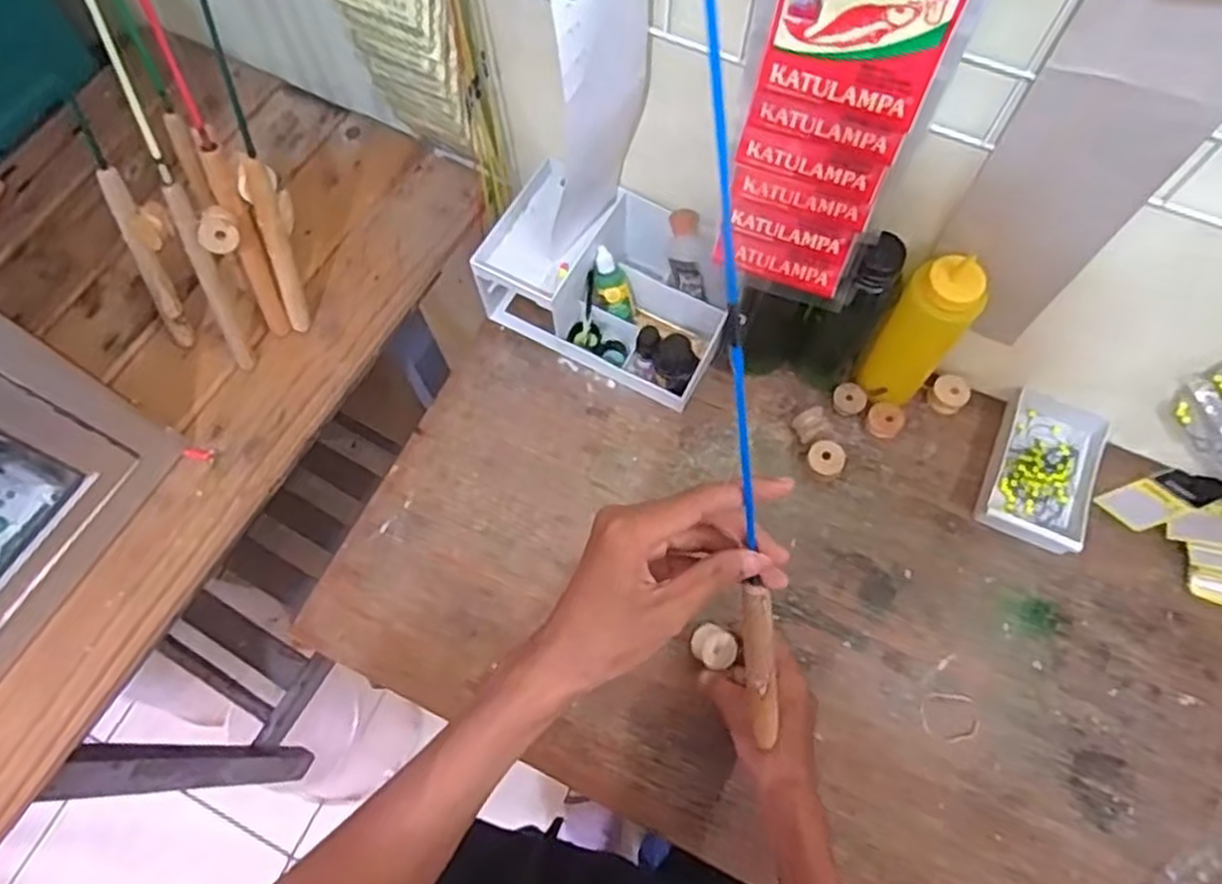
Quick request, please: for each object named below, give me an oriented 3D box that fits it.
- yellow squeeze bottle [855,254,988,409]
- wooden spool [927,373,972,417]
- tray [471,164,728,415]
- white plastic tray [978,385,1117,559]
[{"bbox_3d":[0.270,-0.090,0.685,0.064,0.192,0.052,15,69,7],"label":"yellow squeeze bottle"},{"bbox_3d":[0.327,-0.045,0.753,0.033,0.027,0.033,0,68,1],"label":"wooden spool"},{"bbox_3d":[0.006,-0.159,0.767,0.234,0.095,0.152,26,71,11],"label":"tray"},{"bbox_3d":[0.404,0.024,0.723,0.090,0.032,0.149,24,71,10],"label":"white plastic tray"}]

